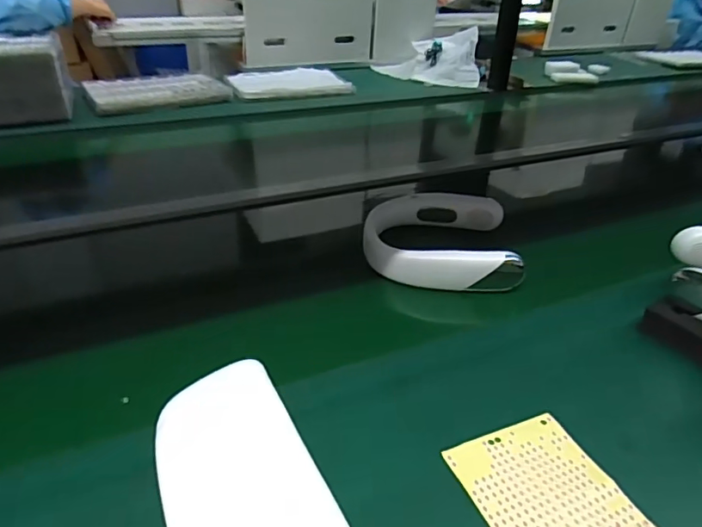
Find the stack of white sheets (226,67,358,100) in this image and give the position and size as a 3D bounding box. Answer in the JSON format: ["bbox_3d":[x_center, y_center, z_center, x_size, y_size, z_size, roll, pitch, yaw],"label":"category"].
[{"bbox_3d":[-0.173,-0.500,1.426,0.321,0.029,0.197,-9,35,-17],"label":"stack of white sheets"}]

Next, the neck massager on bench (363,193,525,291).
[{"bbox_3d":[0.125,-0.037,0.714,0.212,0.045,0.201,4,33,2],"label":"neck massager on bench"}]

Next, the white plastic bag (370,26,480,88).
[{"bbox_3d":[0.236,-0.643,1.597,0.325,0.117,0.251,6,33,5],"label":"white plastic bag"}]

